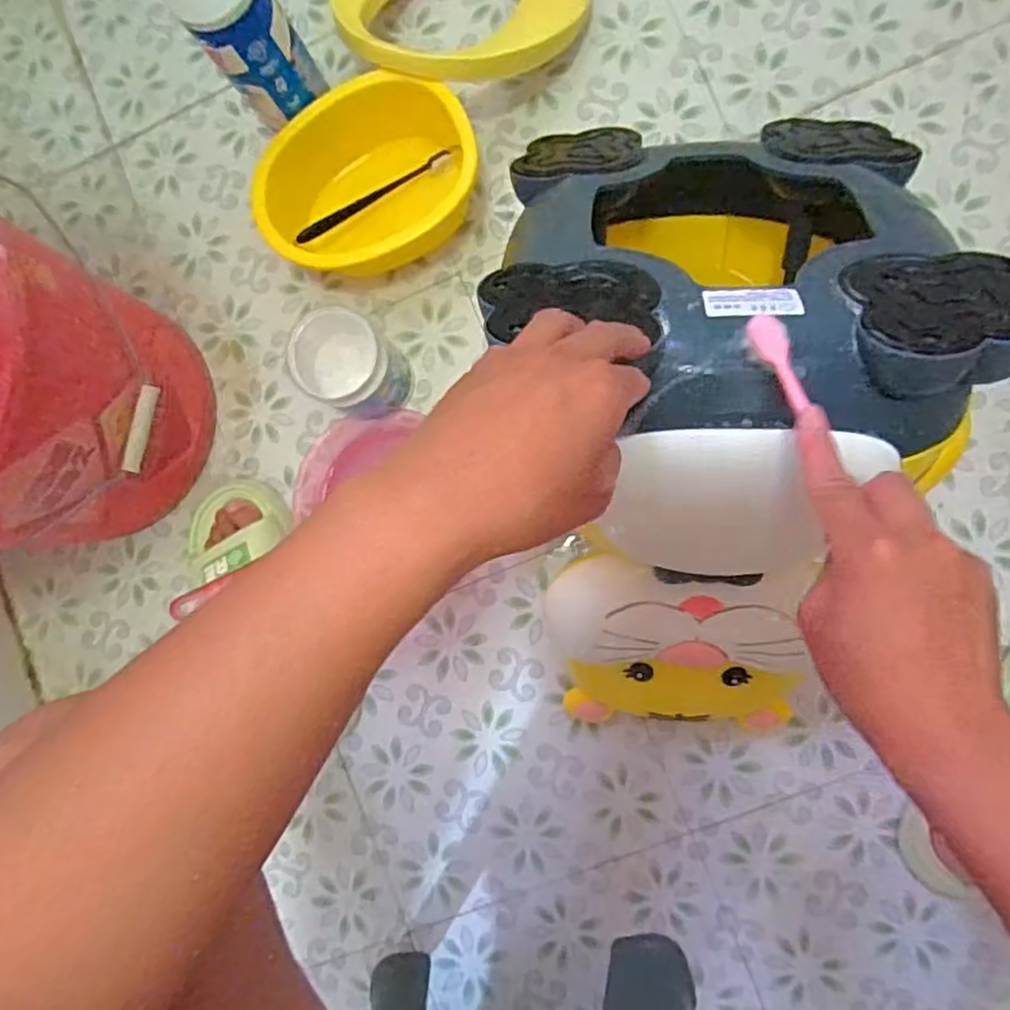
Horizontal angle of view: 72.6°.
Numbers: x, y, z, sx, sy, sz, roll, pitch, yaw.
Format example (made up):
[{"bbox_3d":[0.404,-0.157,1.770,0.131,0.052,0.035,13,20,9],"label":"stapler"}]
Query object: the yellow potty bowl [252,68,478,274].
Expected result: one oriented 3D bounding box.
[{"bbox_3d":[-0.132,-0.311,0.671,0.208,0.085,0.152,-34,85,4],"label":"yellow potty bowl"}]

